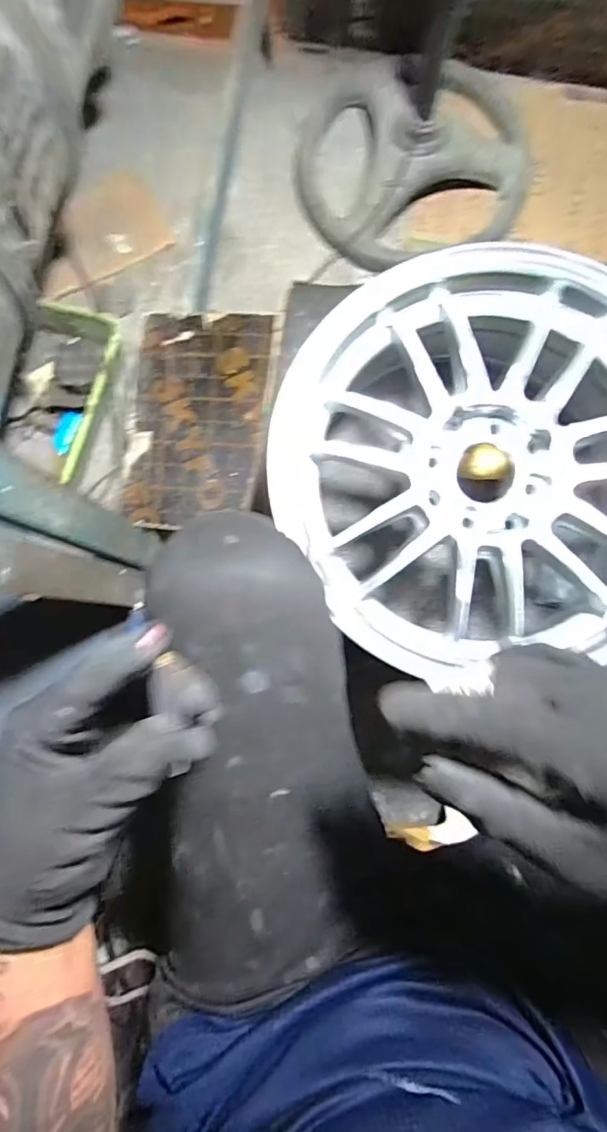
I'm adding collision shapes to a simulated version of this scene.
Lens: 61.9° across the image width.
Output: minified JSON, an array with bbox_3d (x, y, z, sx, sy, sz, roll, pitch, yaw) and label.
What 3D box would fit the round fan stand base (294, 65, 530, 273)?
[{"bbox_3d":[0.194,-0.701,0.862,0.409,0.111,0.339,-3,83,1],"label":"round fan stand base"}]

